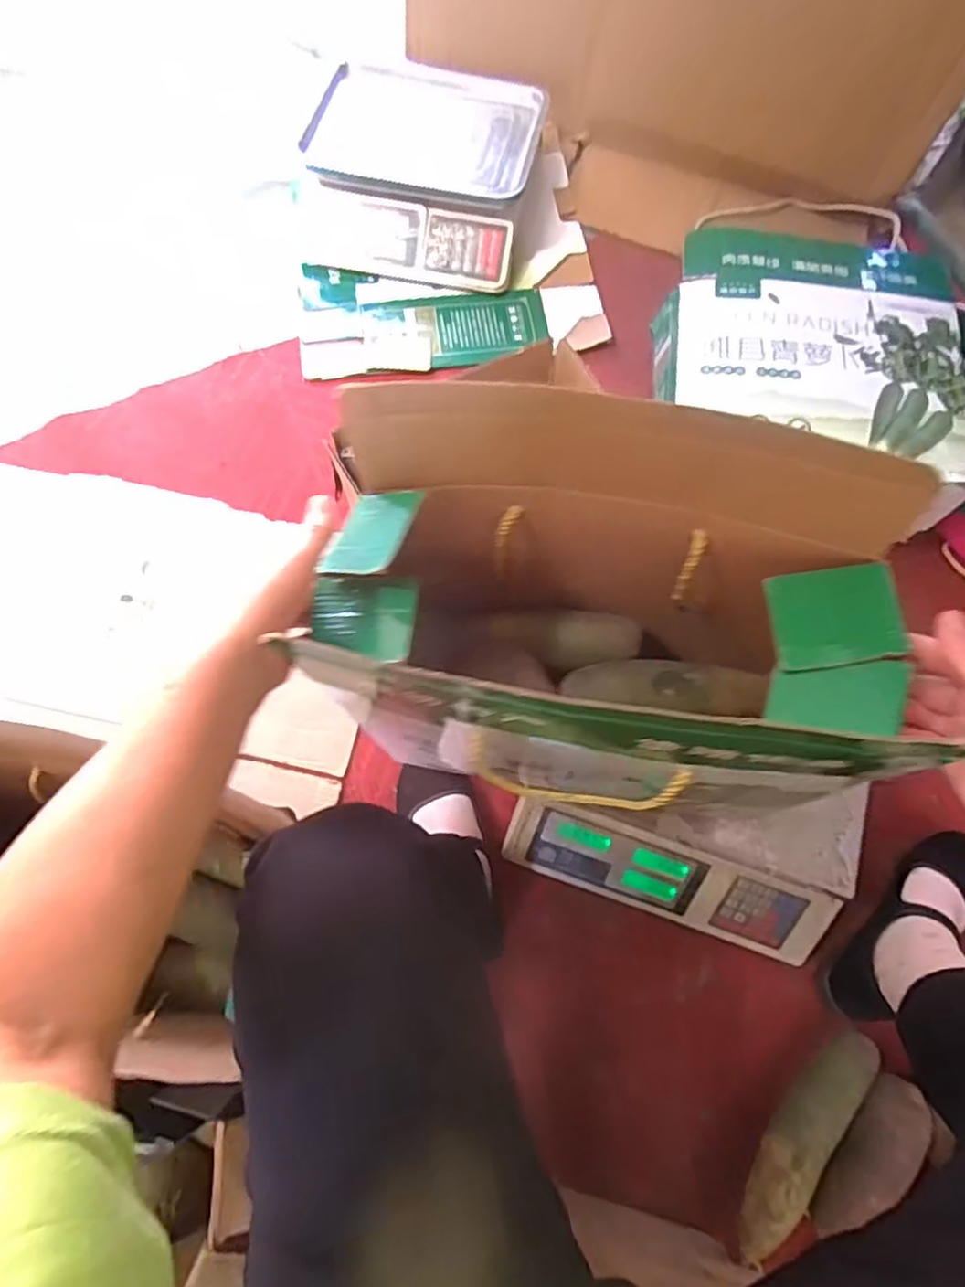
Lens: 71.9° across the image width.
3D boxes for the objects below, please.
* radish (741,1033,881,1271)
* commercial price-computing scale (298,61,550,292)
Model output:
[{"bbox_3d":[0.307,0.474,0.640,0.055,0.050,0.221,42,75,12],"label":"radish"},{"bbox_3d":[-0.095,-0.732,1.034,0.347,0.109,0.341,12,71,2],"label":"commercial price-computing scale"}]

